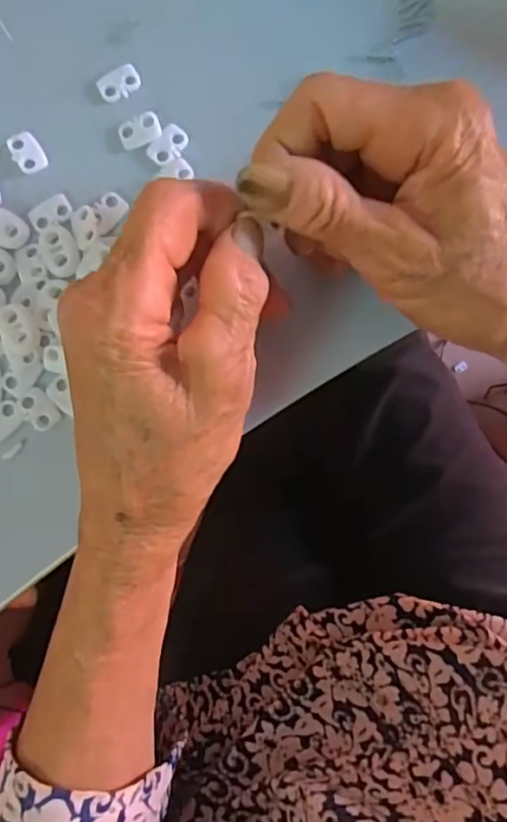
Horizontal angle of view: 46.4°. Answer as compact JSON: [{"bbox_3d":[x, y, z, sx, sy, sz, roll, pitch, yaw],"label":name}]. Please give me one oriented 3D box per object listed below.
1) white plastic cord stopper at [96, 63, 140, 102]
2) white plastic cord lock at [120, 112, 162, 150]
[{"bbox_3d":[-0.058,-0.142,0.256,0.018,0.004,0.013,-31,90,-2],"label":"white plastic cord stopper"},{"bbox_3d":[-0.049,-0.121,0.254,0.018,0.004,0.012,-20,90,-2],"label":"white plastic cord lock"}]

